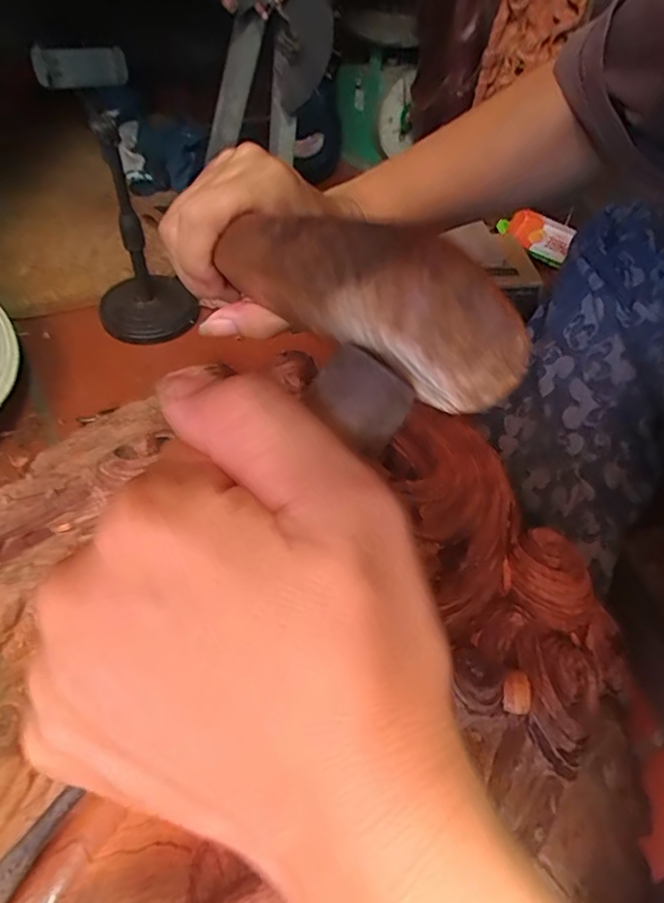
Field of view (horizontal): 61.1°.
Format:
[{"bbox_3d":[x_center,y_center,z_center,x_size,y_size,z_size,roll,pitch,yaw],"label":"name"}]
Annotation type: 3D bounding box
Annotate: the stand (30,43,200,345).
[{"bbox_3d":[-0.210,-0.244,0.566,0.103,0.285,0.092,-9,50,-13],"label":"stand"}]

